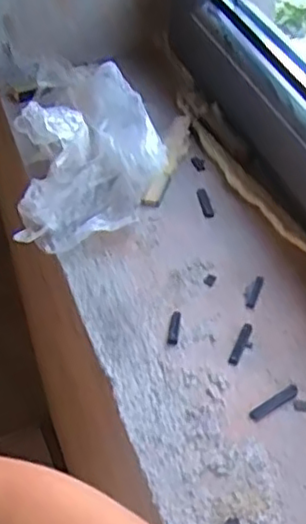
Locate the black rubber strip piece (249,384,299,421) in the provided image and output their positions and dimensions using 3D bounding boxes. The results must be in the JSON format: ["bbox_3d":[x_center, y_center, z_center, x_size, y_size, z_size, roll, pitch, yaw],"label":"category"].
[{"bbox_3d":[0.094,0.109,0.523,0.045,0.004,0.009,-30,64,-14],"label":"black rubber strip piece"}]

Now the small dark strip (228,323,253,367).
[{"bbox_3d":[0.074,0.069,0.564,0.008,0.006,0.042,19,50,20],"label":"small dark strip"}]

